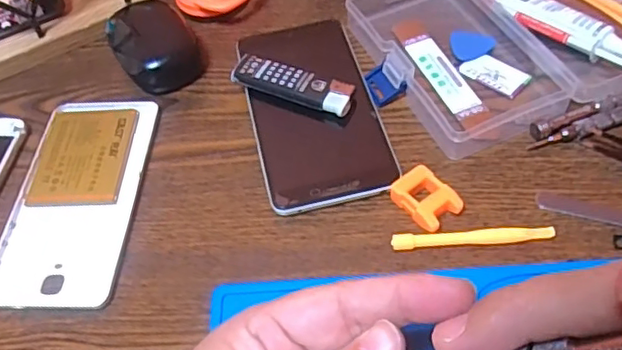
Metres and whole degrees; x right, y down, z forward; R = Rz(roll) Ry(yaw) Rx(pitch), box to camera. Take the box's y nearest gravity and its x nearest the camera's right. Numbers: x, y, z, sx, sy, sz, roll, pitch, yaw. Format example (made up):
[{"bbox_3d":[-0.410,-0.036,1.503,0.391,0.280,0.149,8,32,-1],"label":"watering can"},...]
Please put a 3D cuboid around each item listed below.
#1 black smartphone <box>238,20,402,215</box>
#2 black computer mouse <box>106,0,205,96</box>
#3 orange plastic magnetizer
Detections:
[{"bbox_3d":[0.000,-0.047,0.376,0.076,0.013,0.149,-12,54,-2],"label":"black smartphone"},{"bbox_3d":[-0.113,-0.095,0.419,0.051,0.028,0.082,-29,56,-15],"label":"black computer mouse"},{"bbox_3d":[0.064,0.014,0.329,0.026,0.013,0.034,-33,58,-17],"label":"orange plastic magnetizer"}]

